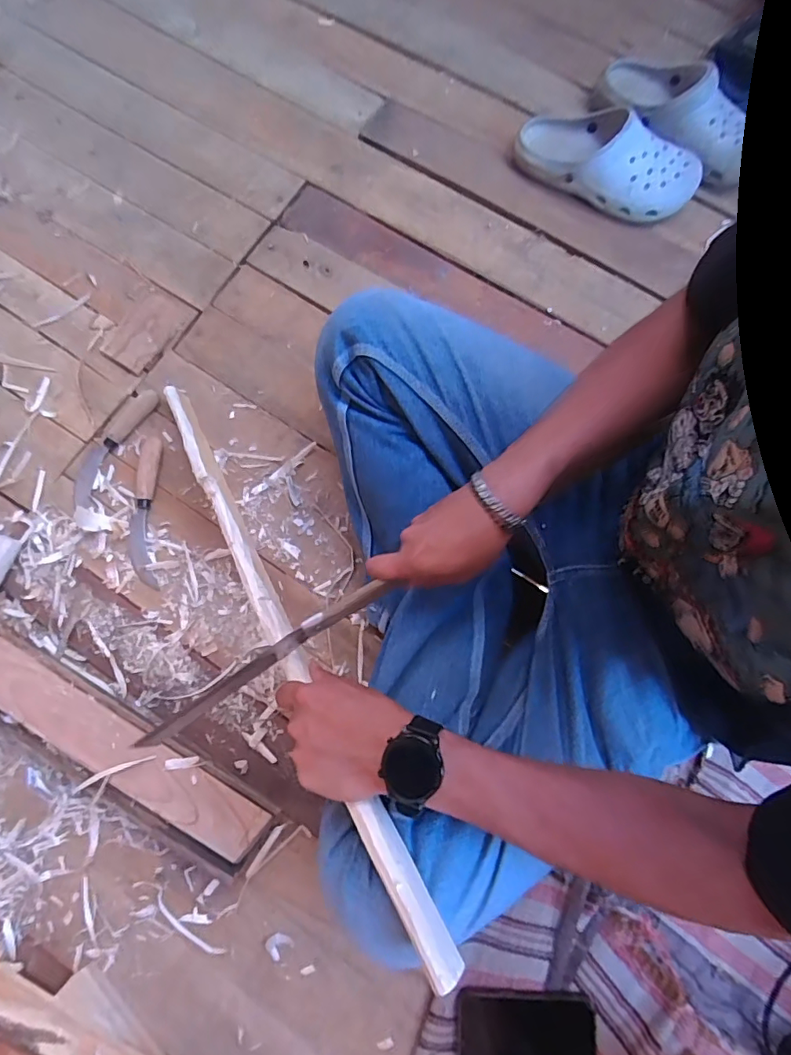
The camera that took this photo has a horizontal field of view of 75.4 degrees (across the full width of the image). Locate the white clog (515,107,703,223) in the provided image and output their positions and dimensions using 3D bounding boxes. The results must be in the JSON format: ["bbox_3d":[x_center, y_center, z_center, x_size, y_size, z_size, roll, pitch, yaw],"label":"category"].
[{"bbox_3d":[0.326,-0.569,0.789,0.276,0.093,0.128,30,79,5],"label":"white clog"}]

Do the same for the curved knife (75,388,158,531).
[{"bbox_3d":[-0.400,-0.101,0.708,0.071,0.028,0.210,13,78,2],"label":"curved knife"}]

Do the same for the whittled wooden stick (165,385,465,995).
[{"bbox_3d":[-0.131,0.063,0.507,0.026,0.025,0.668,-31,58,-7],"label":"whittled wooden stick"}]

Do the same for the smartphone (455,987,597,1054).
[{"bbox_3d":[0.143,0.556,0.563,0.149,0.011,0.078,2,78,-1],"label":"smartphone"}]

